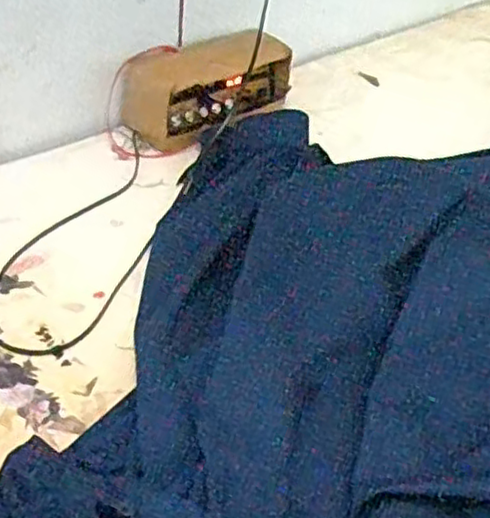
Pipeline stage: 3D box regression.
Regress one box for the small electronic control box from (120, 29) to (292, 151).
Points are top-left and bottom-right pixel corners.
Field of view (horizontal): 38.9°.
[{"bbox_3d":[-0.037,-0.193,0.756,0.186,0.088,0.077,-26,50,-33],"label":"small electronic control box"}]

